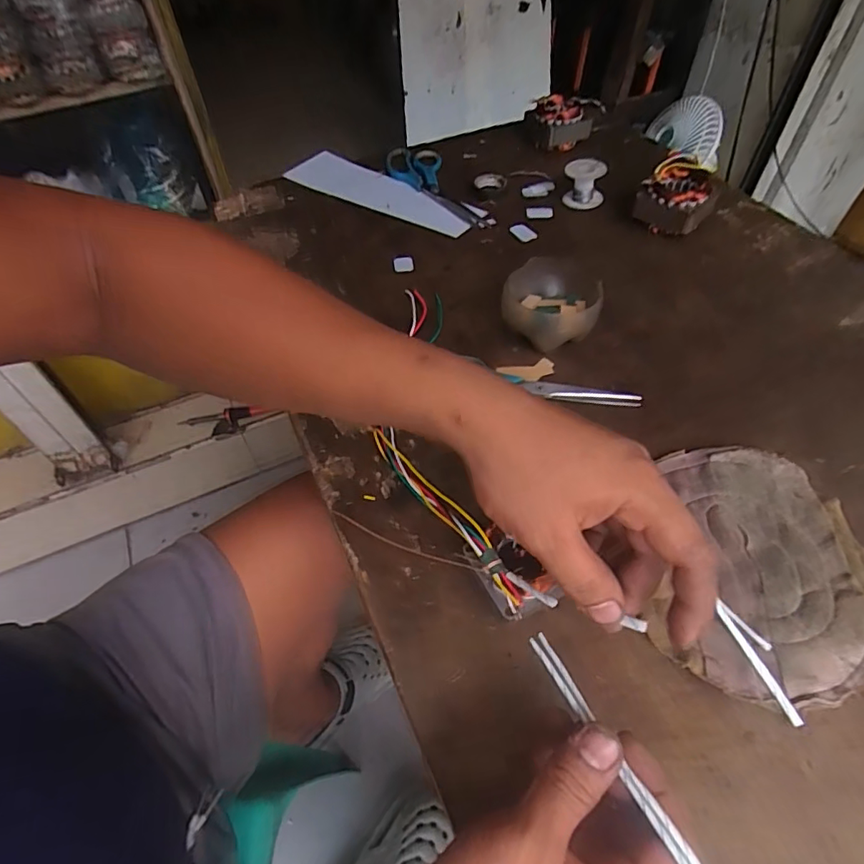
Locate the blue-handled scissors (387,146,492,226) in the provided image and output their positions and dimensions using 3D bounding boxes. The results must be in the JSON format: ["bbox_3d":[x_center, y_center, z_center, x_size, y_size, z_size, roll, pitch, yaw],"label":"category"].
[{"bbox_3d":[0.009,-0.343,0.719,0.075,0.011,0.234,-27,56,-17],"label":"blue-handled scissors"}]

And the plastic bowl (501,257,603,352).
[{"bbox_3d":[0.117,-0.127,0.516,0.088,0.056,0.085,-2,52,2],"label":"plastic bowl"}]

